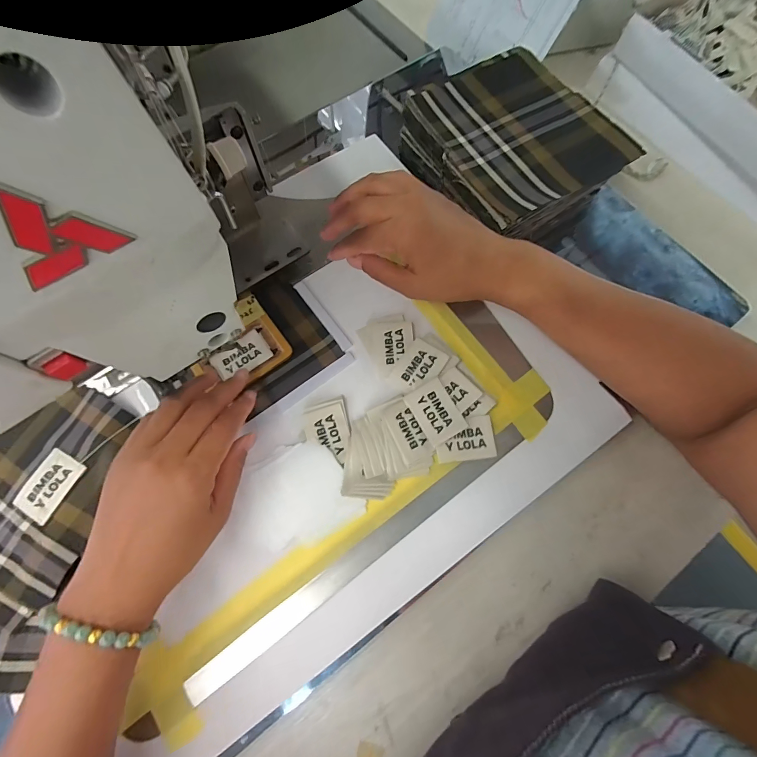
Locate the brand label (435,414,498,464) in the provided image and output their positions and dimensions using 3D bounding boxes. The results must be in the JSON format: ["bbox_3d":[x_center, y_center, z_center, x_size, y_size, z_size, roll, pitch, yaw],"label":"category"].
[{"bbox_3d":[0.071,0.049,0.297,0.048,0.004,0.034,-6,72,-1],"label":"brand label"}]

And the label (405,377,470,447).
[{"bbox_3d":[0.048,0.027,0.301,0.034,0.004,0.048,-29,74,-8],"label":"label"}]

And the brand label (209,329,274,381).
[{"bbox_3d":[-0.122,-0.019,0.325,0.048,0.007,0.032,-35,77,-10],"label":"brand label"}]

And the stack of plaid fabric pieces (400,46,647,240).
[{"bbox_3d":[0.126,-0.224,0.356,0.148,0.061,0.170,-31,74,-8],"label":"stack of plaid fabric pieces"}]

